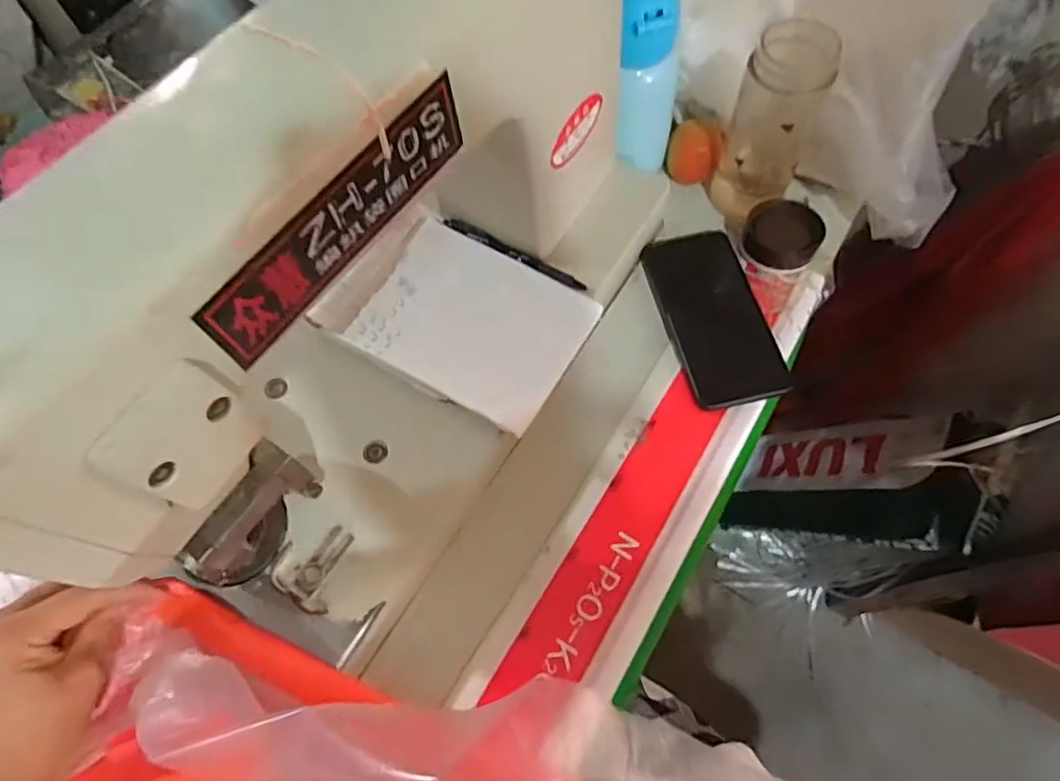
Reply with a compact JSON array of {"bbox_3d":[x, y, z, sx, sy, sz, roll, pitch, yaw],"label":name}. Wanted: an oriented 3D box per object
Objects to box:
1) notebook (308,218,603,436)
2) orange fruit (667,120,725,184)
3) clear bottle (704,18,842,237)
[{"bbox_3d":[-0.055,-0.059,0.469,0.184,0.020,0.127,30,73,11],"label":"notebook"},{"bbox_3d":[0.158,-0.232,0.573,0.048,0.044,0.051,9,65,8],"label":"orange fruit"},{"bbox_3d":[0.195,-0.210,0.499,0.065,0.163,0.055,23,68,14],"label":"clear bottle"}]

